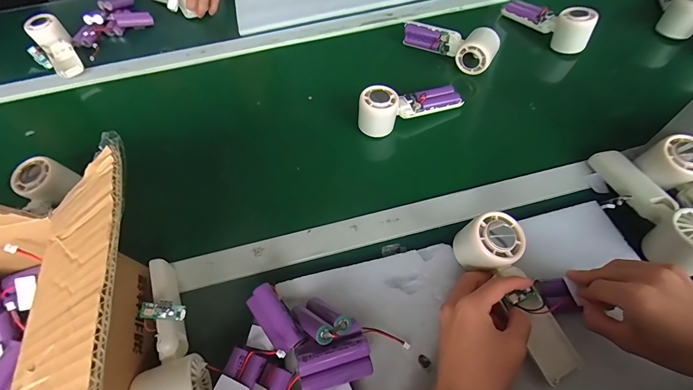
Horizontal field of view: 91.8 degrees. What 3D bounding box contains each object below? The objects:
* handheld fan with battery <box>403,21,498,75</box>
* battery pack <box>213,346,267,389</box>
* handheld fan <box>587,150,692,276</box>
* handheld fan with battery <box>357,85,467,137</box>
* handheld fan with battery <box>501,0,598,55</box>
[{"bbox_3d":[0.180,-0.269,0.585,0.163,0.052,0.051,34,65,23],"label":"handheld fan with battery"},{"bbox_3d":[-0.104,0.180,0.311,0.034,0.015,0.065,15,59,14],"label":"battery pack"},{"bbox_3d":[0.353,0.007,0.388,0.054,0.048,0.163,-10,57,-2],"label":"handheld fan"},{"bbox_3d":[0.095,-0.142,0.507,0.160,0.054,0.046,-20,57,-8],"label":"handheld fan with battery"},{"bbox_3d":[0.366,-0.327,0.612,0.050,0.056,0.175,-27,59,-13],"label":"handheld fan with battery"}]

